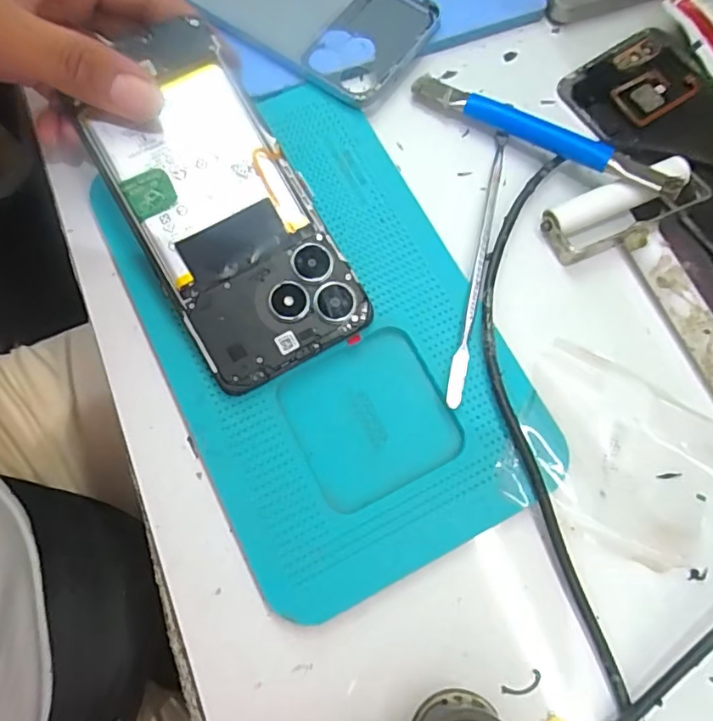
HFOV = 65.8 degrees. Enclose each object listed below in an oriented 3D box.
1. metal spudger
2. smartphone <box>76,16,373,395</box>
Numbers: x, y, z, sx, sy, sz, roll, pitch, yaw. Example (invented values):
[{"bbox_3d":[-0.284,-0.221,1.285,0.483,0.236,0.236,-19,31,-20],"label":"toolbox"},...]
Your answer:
[{"bbox_3d":[0.057,-0.047,0.252,0.007,0.008,0.142,13,73,4],"label":"metal spudger"},{"bbox_3d":[-0.060,-0.070,0.240,0.074,0.007,0.159,-26,85,-8],"label":"smartphone"}]

